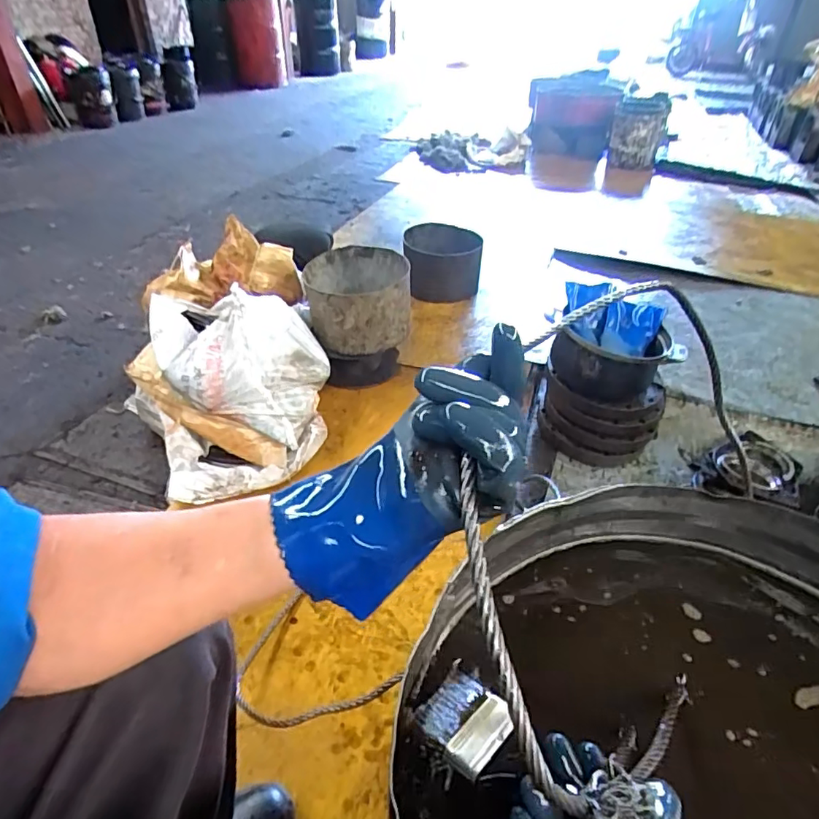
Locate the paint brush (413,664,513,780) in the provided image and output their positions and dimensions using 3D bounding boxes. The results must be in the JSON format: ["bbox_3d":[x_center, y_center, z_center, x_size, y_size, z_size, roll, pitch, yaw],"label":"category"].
[{"bbox_3d":[0.047,0.265,0.448,0.071,0.023,0.071,20,30,39],"label":"paint brush"}]

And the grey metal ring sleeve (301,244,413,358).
[{"bbox_3d":[-0.145,-0.304,1.503,0.286,0.195,0.277,-3,38,-5],"label":"grey metal ring sleeve"}]

